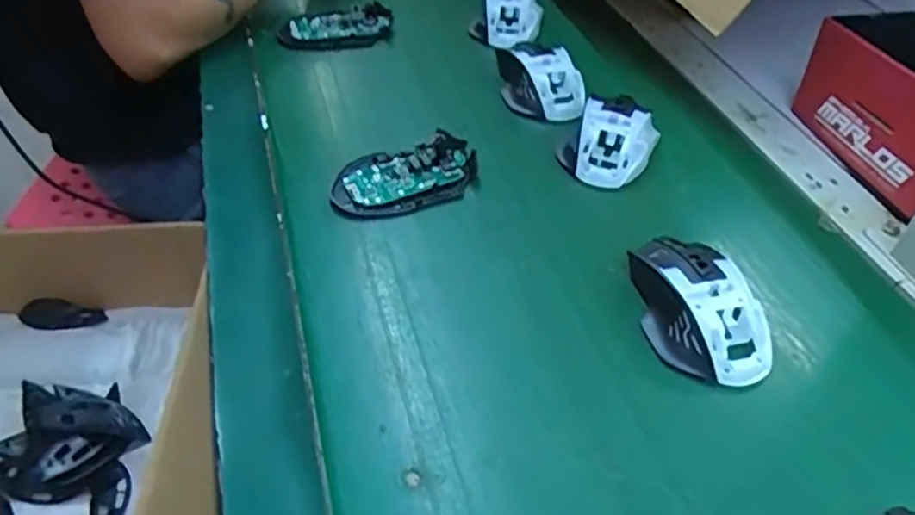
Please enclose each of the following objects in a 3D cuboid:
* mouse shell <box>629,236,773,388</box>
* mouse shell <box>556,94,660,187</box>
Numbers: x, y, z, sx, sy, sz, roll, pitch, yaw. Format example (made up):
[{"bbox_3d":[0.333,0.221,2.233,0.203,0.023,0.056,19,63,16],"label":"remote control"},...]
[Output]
[{"bbox_3d":[0.153,0.028,0.435,0.066,0.033,0.106,-4,45,-6],"label":"mouse shell"},{"bbox_3d":[0.126,-0.095,0.556,0.066,0.037,0.087,21,48,19],"label":"mouse shell"}]

